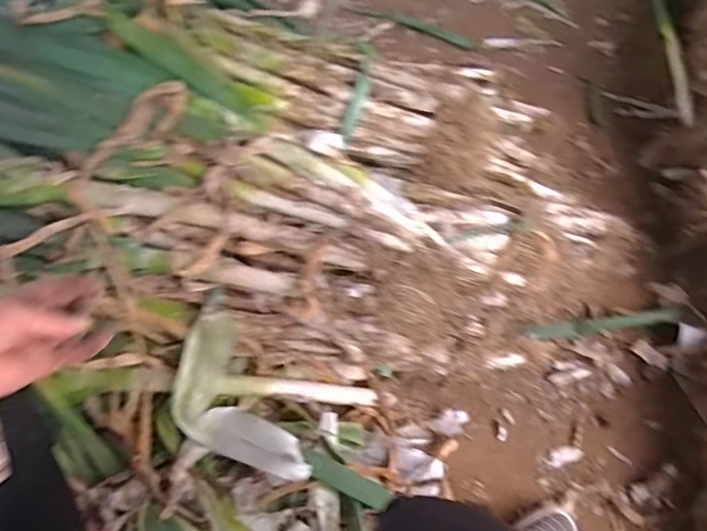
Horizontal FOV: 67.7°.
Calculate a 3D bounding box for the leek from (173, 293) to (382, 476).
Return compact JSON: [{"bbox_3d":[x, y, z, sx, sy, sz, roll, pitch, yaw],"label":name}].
[{"bbox_3d":[-0.119,0.168,0.680,0.226,0.156,0.153,18,60,16],"label":"leek"}]

